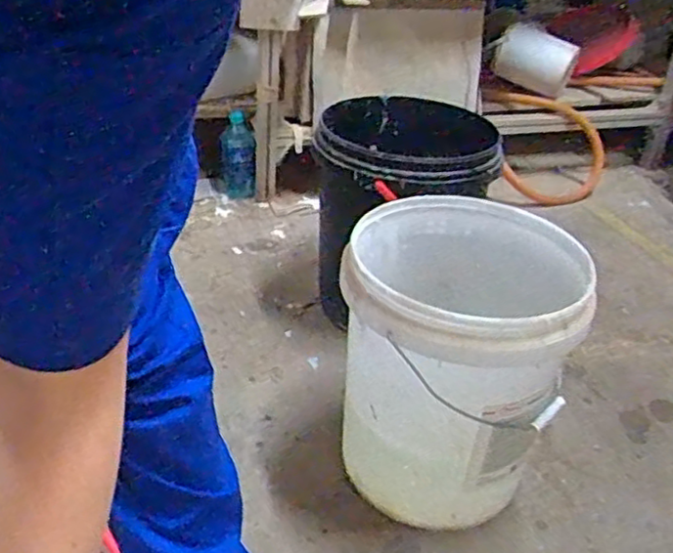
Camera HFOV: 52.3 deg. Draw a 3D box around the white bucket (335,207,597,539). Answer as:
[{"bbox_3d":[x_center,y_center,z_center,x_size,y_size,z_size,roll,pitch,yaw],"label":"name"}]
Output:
[{"bbox_3d":[0.156,0.123,0.945,0.287,0.368,0.301,3,32,-2],"label":"white bucket"}]

